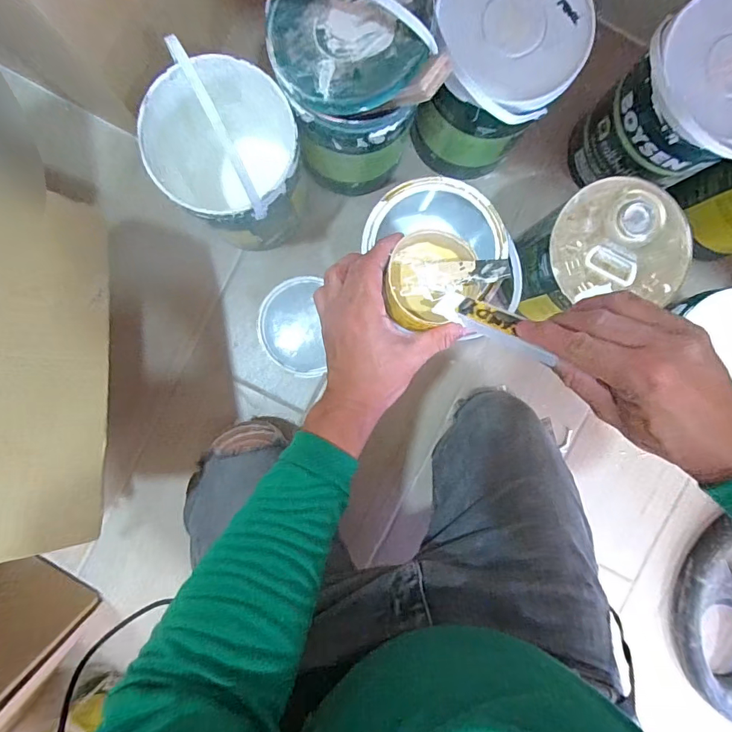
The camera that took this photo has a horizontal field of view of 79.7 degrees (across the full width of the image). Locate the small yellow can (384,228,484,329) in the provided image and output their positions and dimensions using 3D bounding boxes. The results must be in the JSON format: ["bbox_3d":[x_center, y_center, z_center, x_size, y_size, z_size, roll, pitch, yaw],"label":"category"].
[{"bbox_3d":[0.060,-0.080,0.393,0.077,0.043,0.080,-8,92,-1],"label":"small yellow can"}]

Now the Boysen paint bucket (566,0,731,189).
[{"bbox_3d":[0.409,-0.329,0.578,0.166,0.199,0.165,0,92,-2],"label":"Boysen paint bucket"}]

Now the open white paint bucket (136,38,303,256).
[{"bbox_3d":[-0.166,-0.254,0.539,0.166,0.274,0.175,0,92,-2],"label":"open white paint bucket"}]

